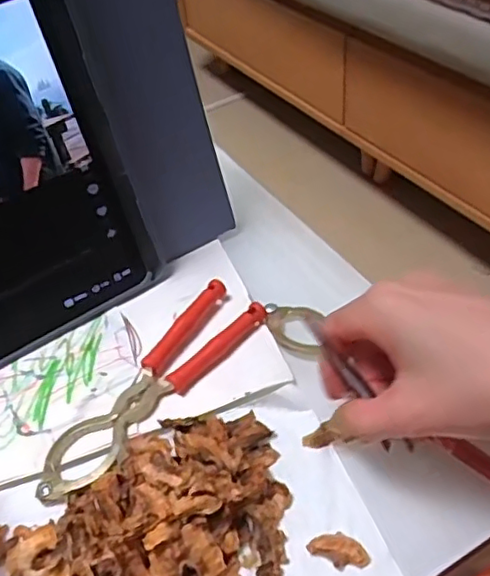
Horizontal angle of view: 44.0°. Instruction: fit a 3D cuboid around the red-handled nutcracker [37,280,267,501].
[{"bbox_3d":[-0.053,0.055,0.345,0.041,0.013,0.158,27,53,30],"label":"red-handled nutcracker"}]

